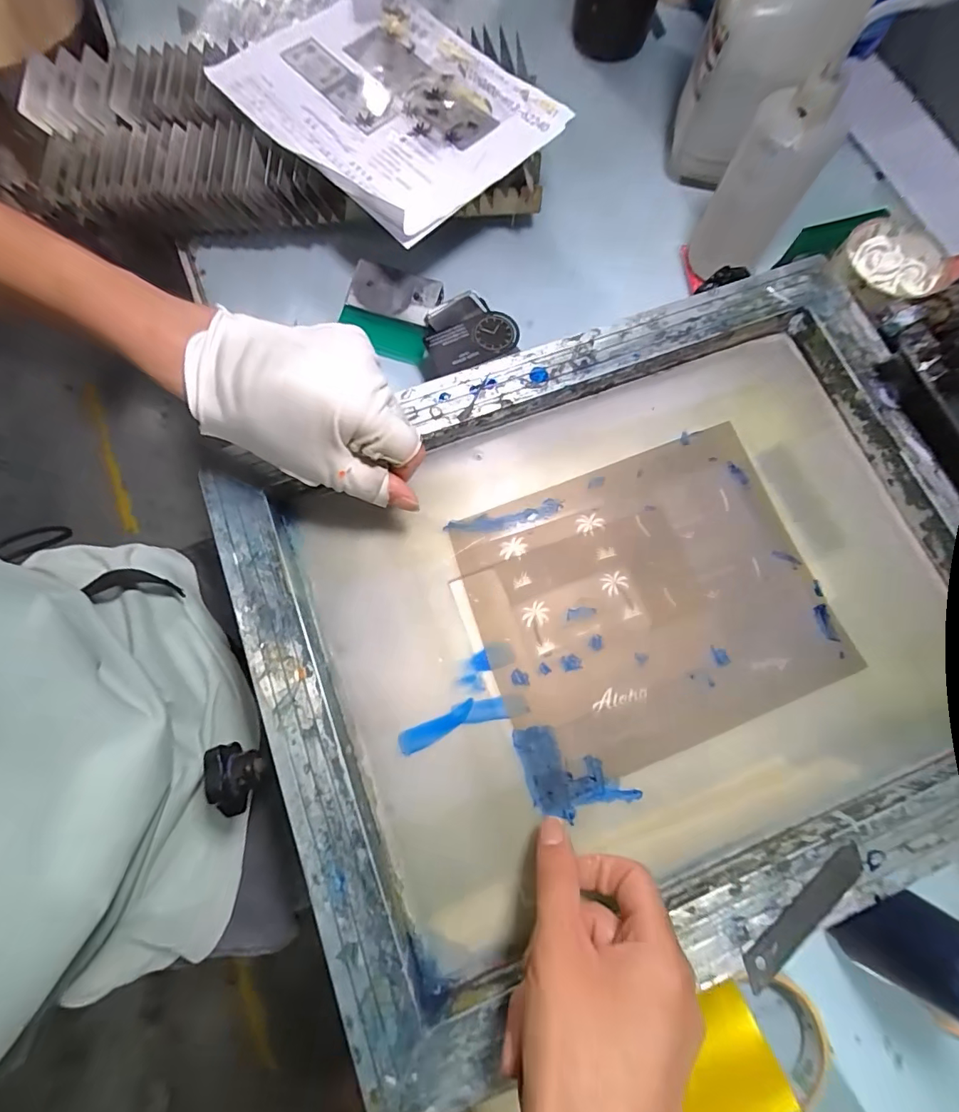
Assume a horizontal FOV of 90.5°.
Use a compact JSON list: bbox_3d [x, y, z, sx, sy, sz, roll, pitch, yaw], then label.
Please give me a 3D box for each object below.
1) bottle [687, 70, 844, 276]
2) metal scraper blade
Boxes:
[{"bbox_3d":[0.248,-0.321,0.422,0.071,0.157,0.069,31,78,7],"label":"bottle"},{"bbox_3d":[0.180,0.198,0.263,0.092,0.004,0.018,-39,80,-9],"label":"metal scraper blade"}]

